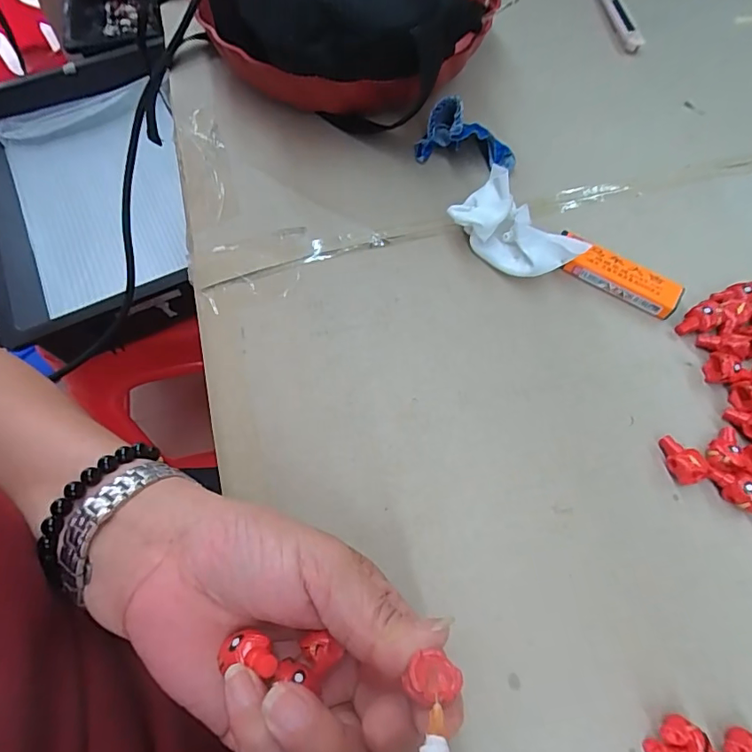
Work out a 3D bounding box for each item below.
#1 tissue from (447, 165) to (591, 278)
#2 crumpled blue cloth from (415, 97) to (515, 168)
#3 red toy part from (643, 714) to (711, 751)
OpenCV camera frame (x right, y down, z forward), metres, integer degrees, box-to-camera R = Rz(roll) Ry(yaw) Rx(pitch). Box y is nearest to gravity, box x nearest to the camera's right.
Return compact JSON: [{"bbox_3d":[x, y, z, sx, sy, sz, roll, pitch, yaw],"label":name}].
[{"bbox_3d":[0.084,-0.086,0.301,0.031,0.044,0.075,-41,69,-17],"label":"tissue"},{"bbox_3d":[0.065,-0.171,0.351,0.070,0.036,0.029,19,66,11],"label":"crumpled blue cloth"},{"bbox_3d":[0.126,0.152,0.203,0.022,0.013,0.018,19,66,11],"label":"red toy part"}]

